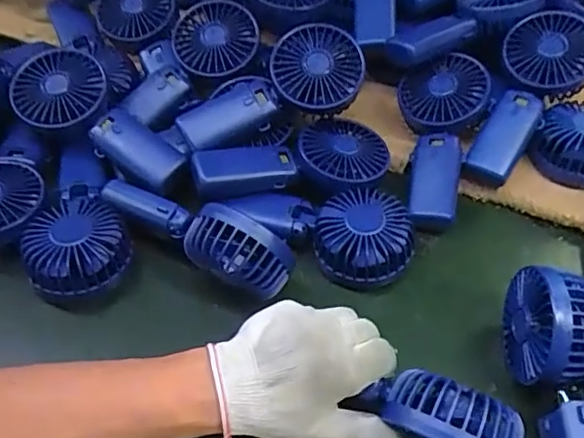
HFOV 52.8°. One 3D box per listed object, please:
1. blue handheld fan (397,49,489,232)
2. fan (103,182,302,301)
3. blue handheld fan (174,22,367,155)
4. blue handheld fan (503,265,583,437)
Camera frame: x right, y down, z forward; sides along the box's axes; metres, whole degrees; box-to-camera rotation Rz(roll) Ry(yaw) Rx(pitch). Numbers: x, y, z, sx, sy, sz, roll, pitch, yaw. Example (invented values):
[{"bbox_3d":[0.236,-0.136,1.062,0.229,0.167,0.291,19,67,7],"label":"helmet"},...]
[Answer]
[{"bbox_3d":[0.141,-0.076,0.571,0.082,0.051,0.176,9,71,4],"label":"blue handheld fan"},{"bbox_3d":[-0.086,0.012,0.491,0.189,0.074,0.038,23,54,29],"label":"fan"},{"bbox_3d":[-0.020,-0.121,0.564,0.182,0.051,0.078,-26,55,2],"label":"blue handheld fan"},{"bbox_3d":[0.191,0.120,0.407,0.045,0.072,0.174,4,52,0],"label":"blue handheld fan"}]

